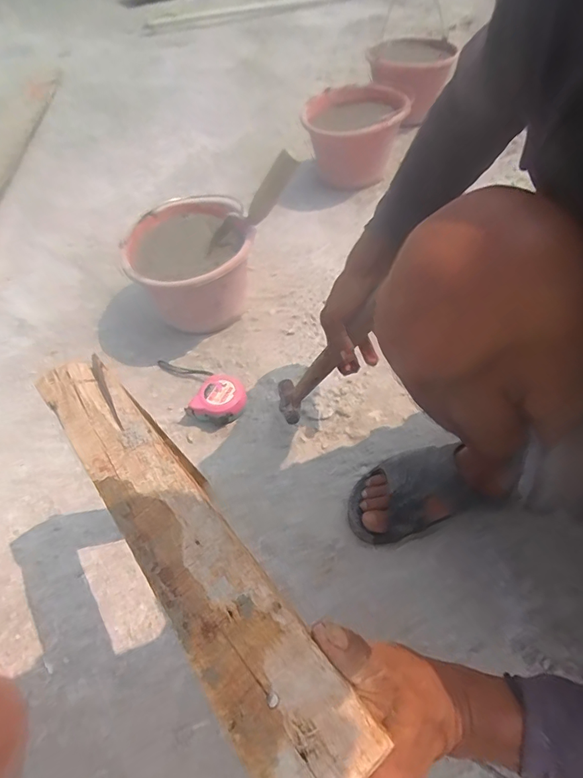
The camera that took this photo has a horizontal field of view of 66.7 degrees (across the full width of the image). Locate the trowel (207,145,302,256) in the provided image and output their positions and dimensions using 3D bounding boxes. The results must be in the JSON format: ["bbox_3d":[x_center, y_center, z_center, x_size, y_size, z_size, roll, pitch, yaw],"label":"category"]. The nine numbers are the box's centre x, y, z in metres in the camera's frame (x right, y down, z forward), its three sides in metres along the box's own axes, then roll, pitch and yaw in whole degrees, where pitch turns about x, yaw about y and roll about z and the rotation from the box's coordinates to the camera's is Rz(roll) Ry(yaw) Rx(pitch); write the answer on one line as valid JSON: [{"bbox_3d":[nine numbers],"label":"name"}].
[{"bbox_3d":[-0.061,-0.282,0.692,0.204,0.045,0.059,-29,38,40],"label":"trowel"}]

